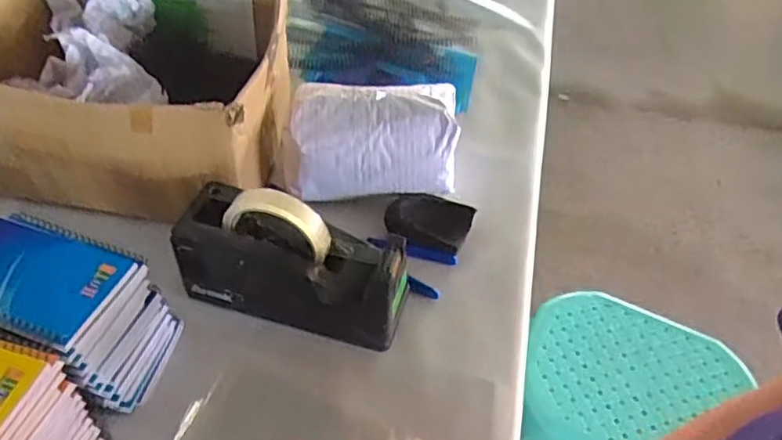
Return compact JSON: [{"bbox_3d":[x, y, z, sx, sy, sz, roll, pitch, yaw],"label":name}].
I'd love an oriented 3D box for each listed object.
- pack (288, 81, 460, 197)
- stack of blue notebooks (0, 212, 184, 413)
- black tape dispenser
[{"bbox_3d":[-0.020,-0.088,0.679,0.176,0.098,0.102,2,47,-3],"label":"pack"},{"bbox_3d":[-0.266,0.077,0.506,0.143,0.112,0.102,14,47,8],"label":"stack of blue notebooks"},{"bbox_3d":[-0.086,0.032,0.566,0.204,0.115,0.078,13,47,8],"label":"black tape dispenser"}]

